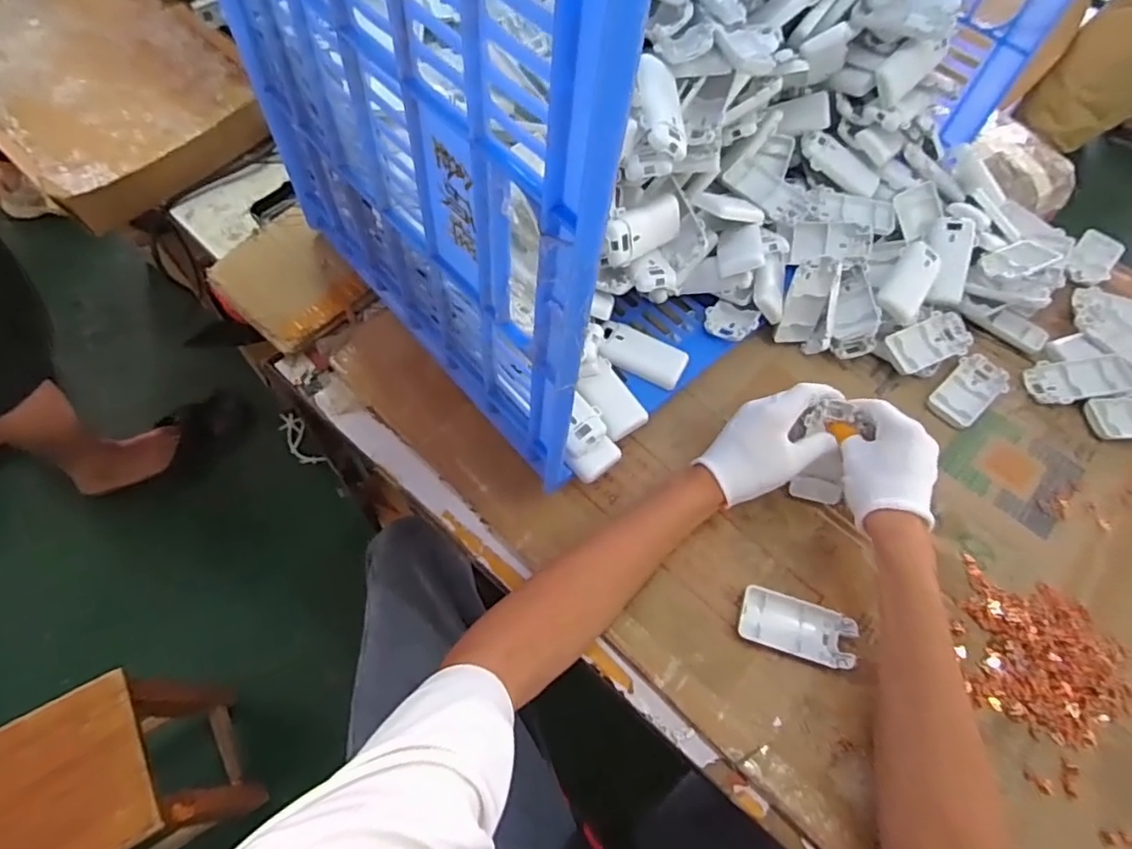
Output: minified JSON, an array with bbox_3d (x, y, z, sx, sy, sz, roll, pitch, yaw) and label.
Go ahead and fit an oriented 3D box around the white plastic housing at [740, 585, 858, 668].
[{"bbox_3d":[0.196,0.172,0.514,0.093,0.013,0.047,17,62,5],"label":"white plastic housing"}]

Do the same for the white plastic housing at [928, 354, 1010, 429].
[{"bbox_3d":[0.417,-0.035,0.631,0.092,0.019,0.047,-36,70,-21],"label":"white plastic housing"}]

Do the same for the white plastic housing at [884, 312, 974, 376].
[{"bbox_3d":[0.383,-0.088,0.640,0.088,0.009,0.049,-22,76,-6],"label":"white plastic housing"}]

